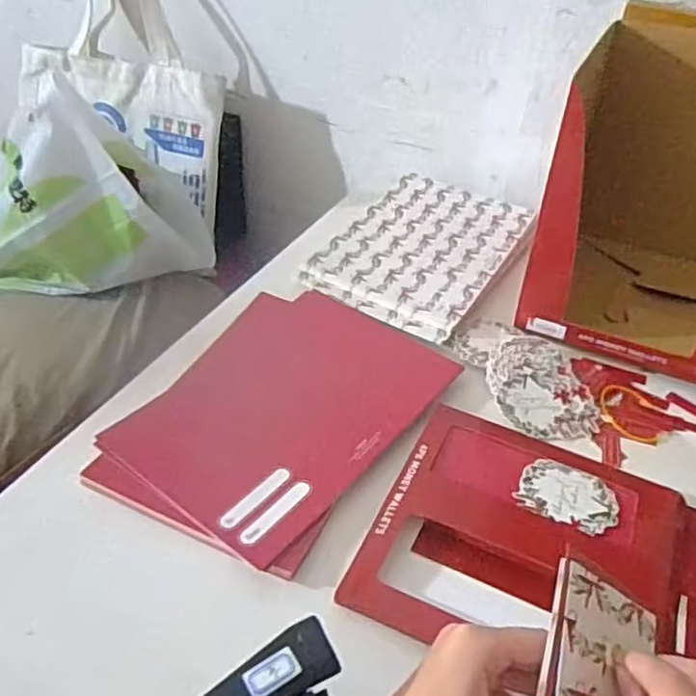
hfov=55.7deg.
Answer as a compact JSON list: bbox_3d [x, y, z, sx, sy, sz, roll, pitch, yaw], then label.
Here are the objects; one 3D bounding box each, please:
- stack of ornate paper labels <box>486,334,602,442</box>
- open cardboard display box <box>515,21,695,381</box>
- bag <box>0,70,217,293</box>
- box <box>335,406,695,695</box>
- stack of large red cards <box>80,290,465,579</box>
[{"bbox_3d":[0.168,0.031,0.589,0.085,0.009,0.121,-3,43,-8],"label":"stack of ornate paper labels"},{"bbox_3d":[0.306,-0.151,0.632,0.206,0.216,0.253,20,40,18],"label":"open cardboard display box"},{"bbox_3d":[-0.340,-0.193,0.801,0.316,0.242,0.122,-8,40,-17],"label":"bag"},{"bbox_3d":[0.144,0.134,0.459,0.237,0.007,0.190,17,44,14],"label":"box"},{"bbox_3d":[-0.050,0.045,0.542,0.202,0.009,0.274,22,45,19],"label":"stack of large red cards"}]

